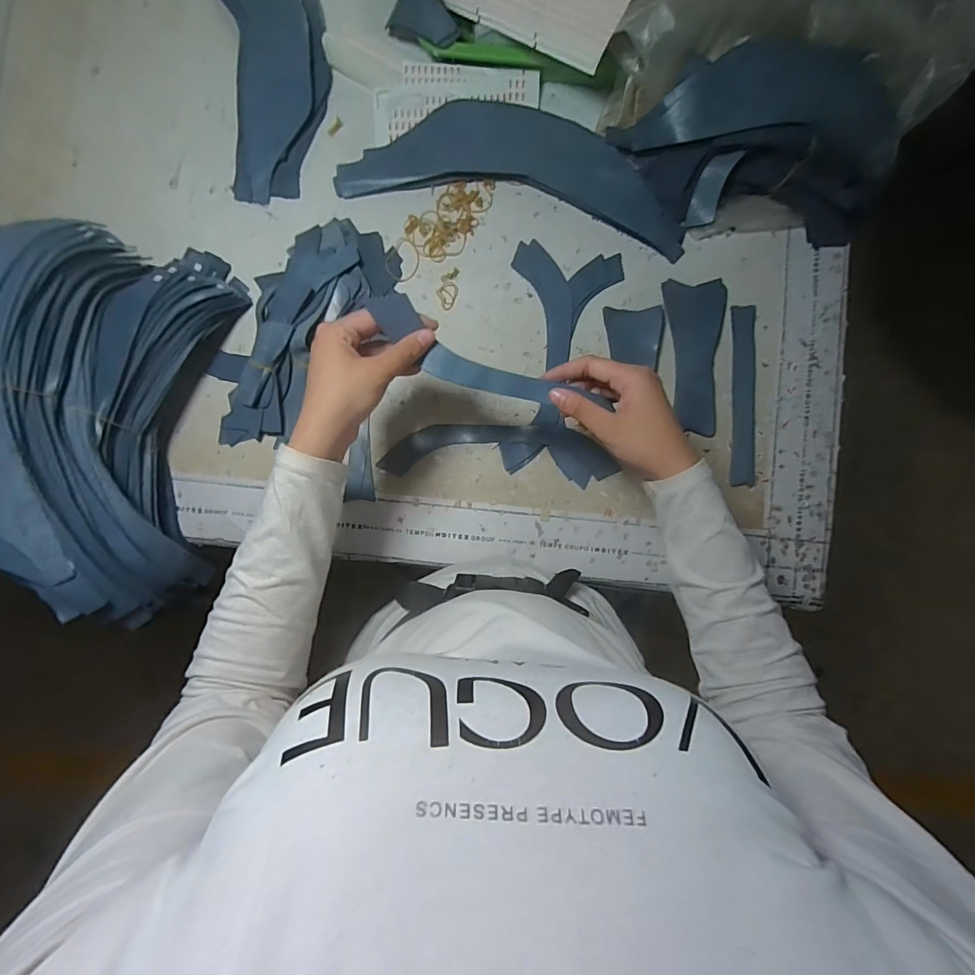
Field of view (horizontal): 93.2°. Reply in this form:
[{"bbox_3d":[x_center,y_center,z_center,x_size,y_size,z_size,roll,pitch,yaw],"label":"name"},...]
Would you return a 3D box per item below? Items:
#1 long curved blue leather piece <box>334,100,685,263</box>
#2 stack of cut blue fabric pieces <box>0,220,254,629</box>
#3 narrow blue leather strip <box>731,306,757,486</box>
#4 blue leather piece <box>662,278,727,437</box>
[{"bbox_3d":[0.036,-0.344,0.496,0.368,0.019,0.120,12,88,0],"label":"long curved blue leather piece"},{"bbox_3d":[-0.335,-0.068,0.402,0.148,0.164,0.341,3,88,0],"label":"stack of cut blue fabric pieces"},{"bbox_3d":[0.279,-0.100,0.499,0.026,0.004,0.194,2,88,-1],"label":"narrow blue leather strip"},{"bbox_3d":[0.227,-0.141,0.497,0.062,0.005,0.165,-2,88,-1],"label":"blue leather piece"}]

